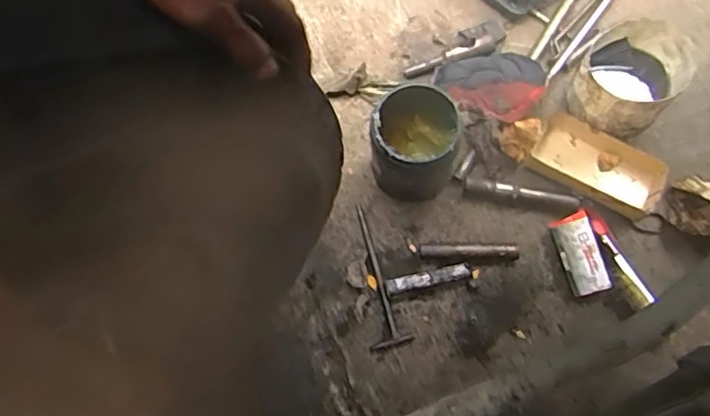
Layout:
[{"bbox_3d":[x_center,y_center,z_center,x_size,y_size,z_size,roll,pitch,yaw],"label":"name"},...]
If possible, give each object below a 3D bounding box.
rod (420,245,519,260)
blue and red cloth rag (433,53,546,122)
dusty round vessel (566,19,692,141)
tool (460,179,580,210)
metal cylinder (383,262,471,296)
[{"bbox_3d":[0.187,0.071,0.977,0.157,0.024,0.021,2,74,1],"label":"rod"},{"bbox_3d":[0.241,-0.209,1.039,0.174,0.061,0.144,-15,75,-4],"label":"blue and red cloth rag"},{"bbox_3d":[0.451,-0.217,0.996,0.159,0.158,0.179,38,78,10],"label":"dusty round vessel"},{"bbox_3d":[0.278,-0.024,1.001,0.189,0.023,0.026,12,75,4],"label":"tool"},{"bbox_3d":[0.118,0.114,0.968,0.140,0.019,0.025,-13,75,-3],"label":"metal cylinder"}]

